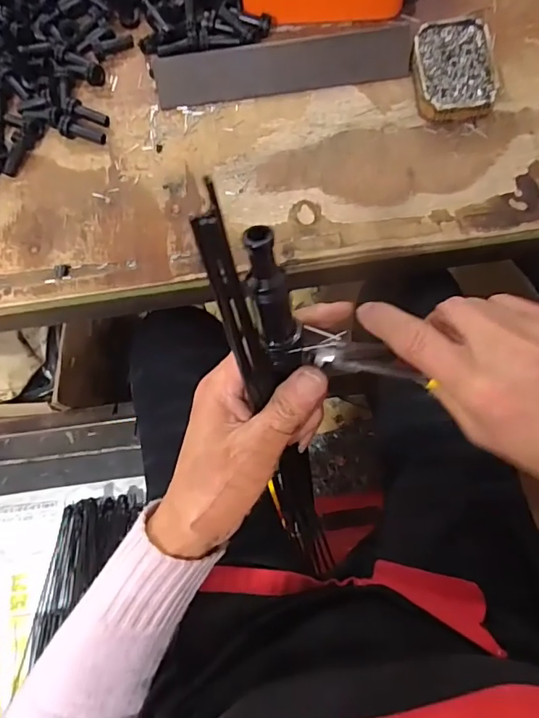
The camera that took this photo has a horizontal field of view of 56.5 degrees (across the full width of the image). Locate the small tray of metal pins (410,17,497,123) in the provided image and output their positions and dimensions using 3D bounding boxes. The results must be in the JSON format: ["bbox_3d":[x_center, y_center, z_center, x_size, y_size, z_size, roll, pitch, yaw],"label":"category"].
[{"bbox_3d":[0.153,-0.240,0.417,0.063,0.020,0.088,-1,74,4],"label":"small tray of metal pins"}]

